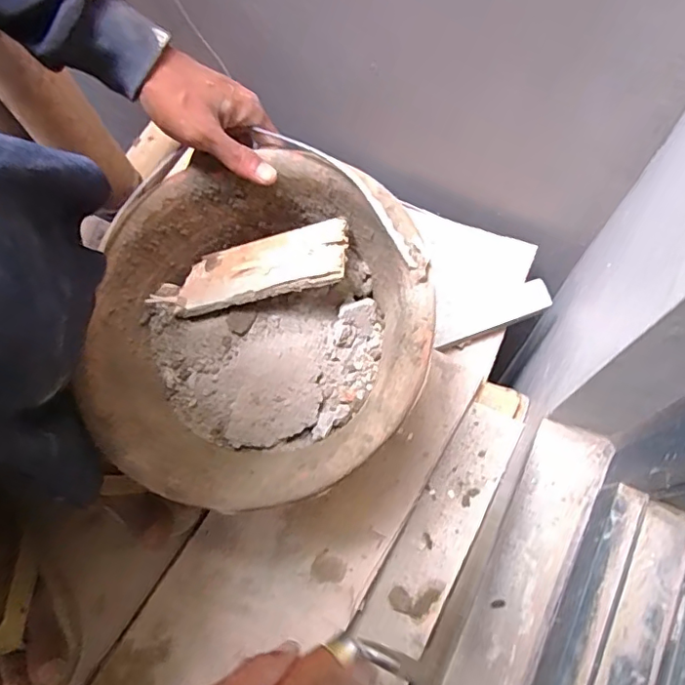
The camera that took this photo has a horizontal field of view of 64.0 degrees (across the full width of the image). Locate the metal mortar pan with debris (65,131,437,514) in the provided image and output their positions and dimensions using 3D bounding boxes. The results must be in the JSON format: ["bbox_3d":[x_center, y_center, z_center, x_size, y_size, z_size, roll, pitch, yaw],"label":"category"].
[{"bbox_3d":[-0.060,-0.005,0.399,0.230,0.117,0.240,1,65,-2],"label":"metal mortar pan with debris"}]

